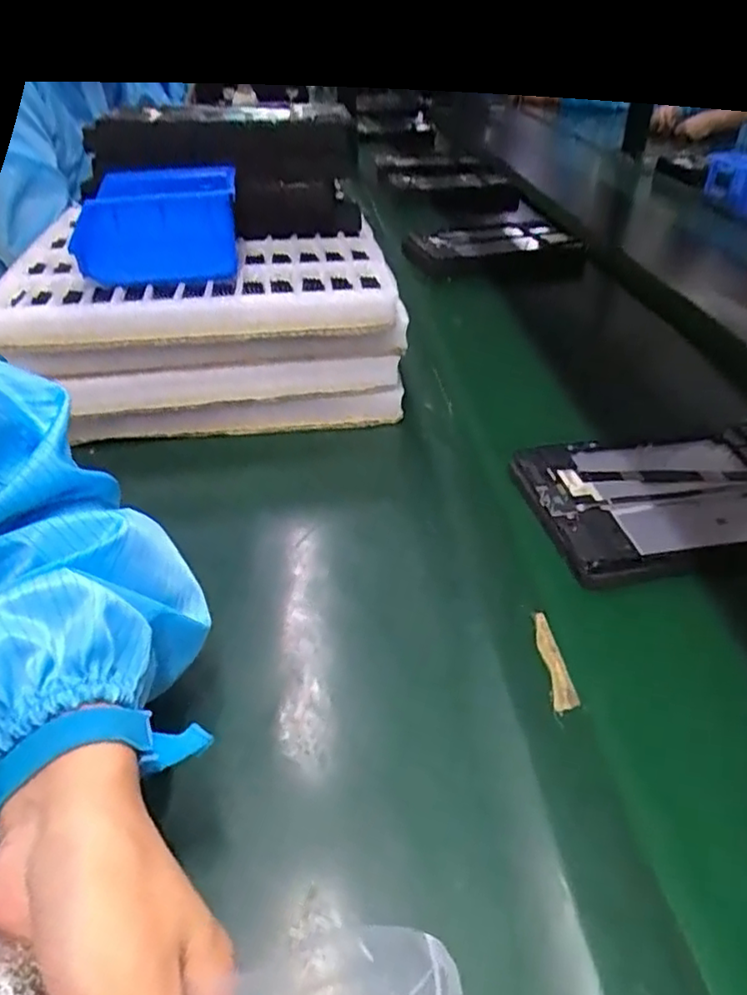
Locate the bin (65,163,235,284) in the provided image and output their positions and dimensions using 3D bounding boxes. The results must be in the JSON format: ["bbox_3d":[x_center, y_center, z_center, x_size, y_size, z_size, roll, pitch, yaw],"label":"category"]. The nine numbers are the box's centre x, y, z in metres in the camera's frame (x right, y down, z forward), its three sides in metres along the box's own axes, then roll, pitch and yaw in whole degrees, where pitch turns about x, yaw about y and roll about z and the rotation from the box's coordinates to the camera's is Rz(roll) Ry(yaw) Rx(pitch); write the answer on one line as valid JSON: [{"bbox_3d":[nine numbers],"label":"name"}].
[{"bbox_3d":[-0.176,-0.228,0.550,0.131,0.079,0.065,3,37,4],"label":"bin"}]

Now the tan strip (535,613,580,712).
[{"bbox_3d":[0.107,0.098,0.393,0.013,0.010,0.067,-1,37,-1],"label":"tan strip"}]

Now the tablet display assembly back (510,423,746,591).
[{"bbox_3d":[0.236,-0.006,0.504,0.225,0.015,0.150,-8,39,-5],"label":"tablet display assembly back"}]

